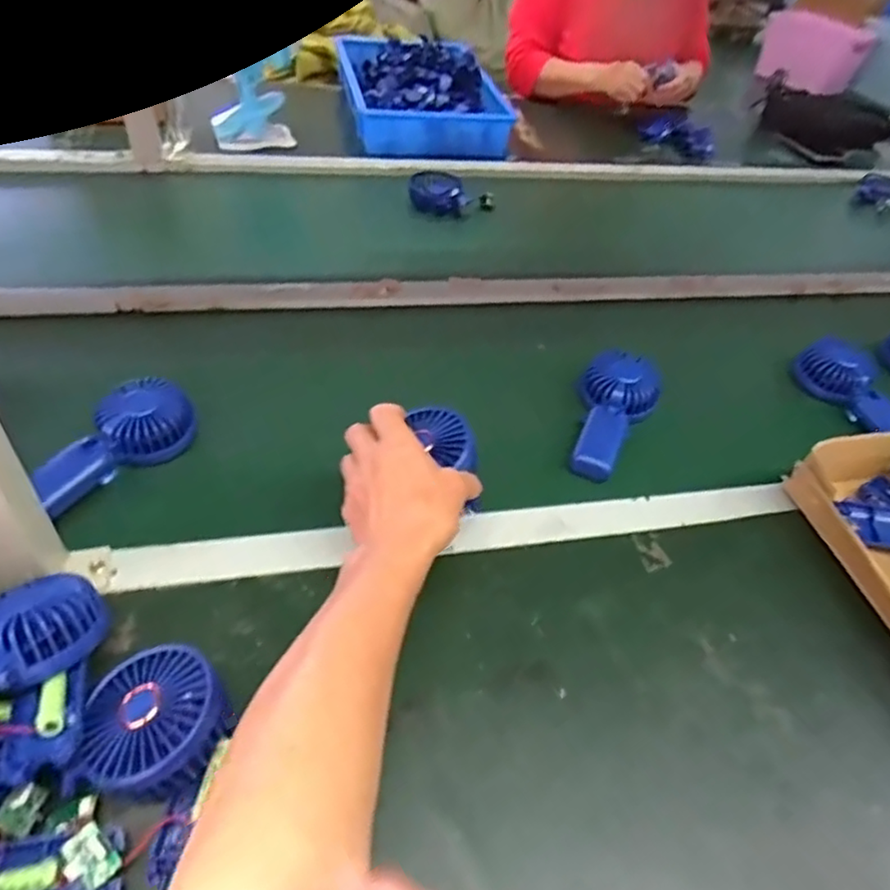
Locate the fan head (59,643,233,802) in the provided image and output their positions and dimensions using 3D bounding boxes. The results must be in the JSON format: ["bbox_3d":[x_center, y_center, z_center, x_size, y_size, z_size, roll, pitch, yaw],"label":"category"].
[{"bbox_3d":[-0.182,0.179,0.415,0.089,0.053,0.086,4,44,-4],"label":"fan head"}]

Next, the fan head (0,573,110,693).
[{"bbox_3d":[-0.273,0.122,0.434,0.086,0.037,0.074,-26,53,-29],"label":"fan head"}]

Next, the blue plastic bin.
[{"bbox_3d":[-0.040,-0.678,1.267,0.308,0.089,0.417,-5,45,-13],"label":"blue plastic bin"}]

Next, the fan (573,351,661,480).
[{"bbox_3d":[0.181,-0.038,0.724,0.086,0.044,0.183,22,46,14],"label":"fan"}]

